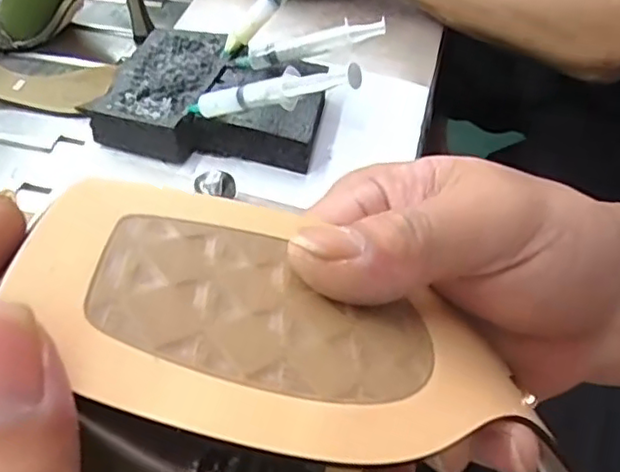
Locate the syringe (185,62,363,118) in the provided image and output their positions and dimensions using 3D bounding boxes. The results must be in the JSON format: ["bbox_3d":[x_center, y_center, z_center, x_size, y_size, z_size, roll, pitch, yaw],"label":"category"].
[{"bbox_3d":[-0.030,-0.095,0.420,0.148,0.018,0.019,-2,42,37],"label":"syringe"}]

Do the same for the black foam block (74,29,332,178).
[{"bbox_3d":[-0.069,-0.107,0.496,0.161,0.033,0.122,11,50,10],"label":"black foam block"}]

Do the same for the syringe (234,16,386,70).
[{"bbox_3d":[-0.001,-0.148,0.488,0.118,0.020,0.014,-10,48,14],"label":"syringe"}]

